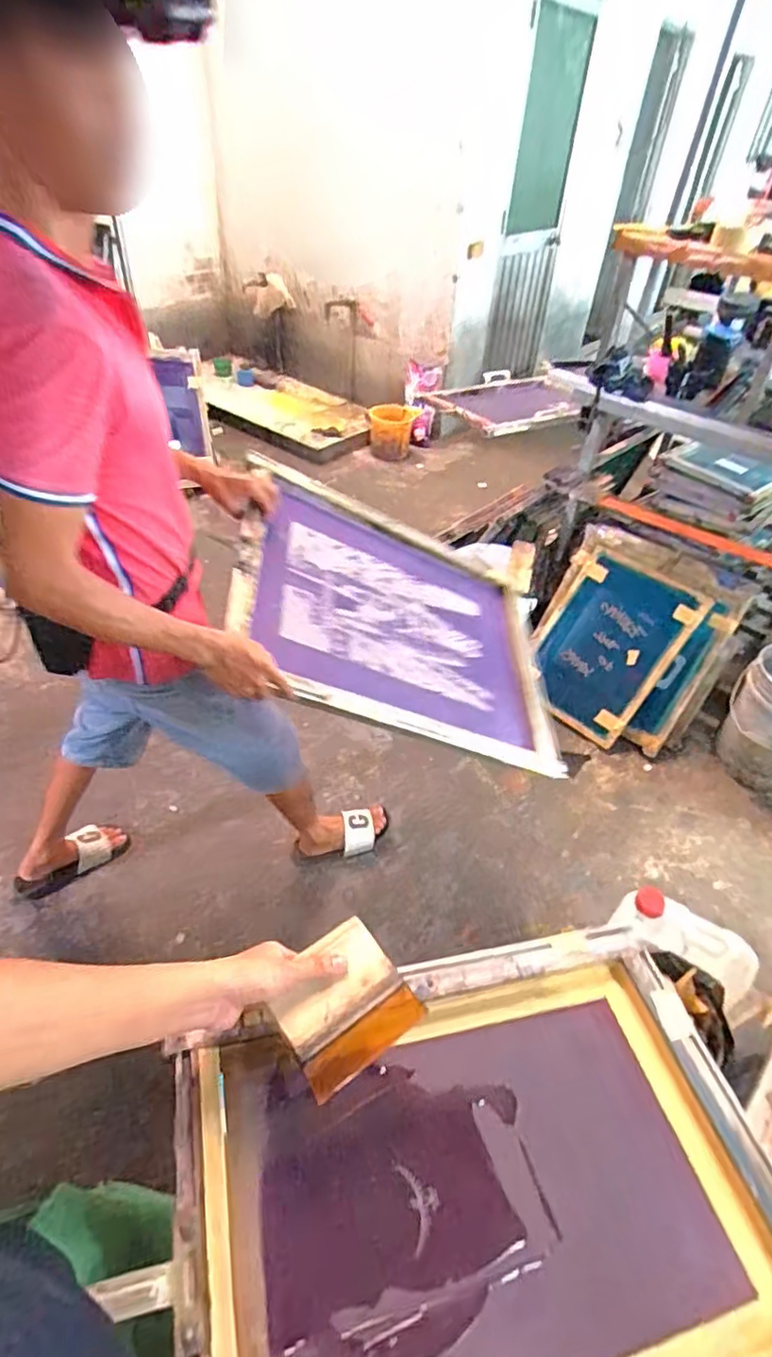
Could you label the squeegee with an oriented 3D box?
[{"bbox_3d":[-0.043,0.310,0.592,0.120,0.025,0.116,-26,51,-29],"label":"squeegee"}]

